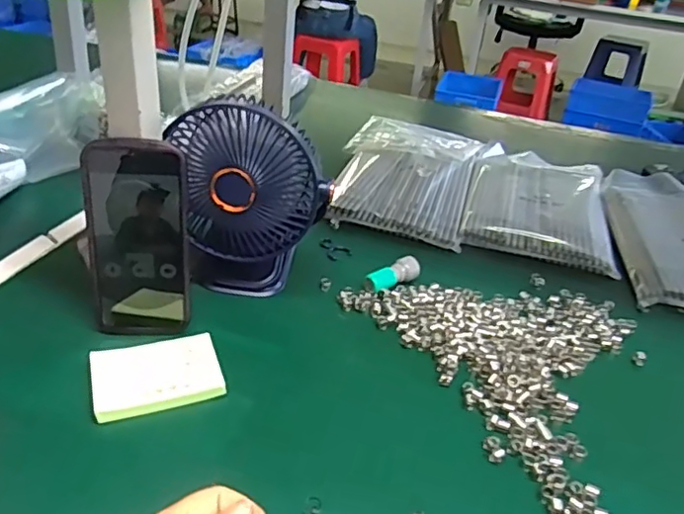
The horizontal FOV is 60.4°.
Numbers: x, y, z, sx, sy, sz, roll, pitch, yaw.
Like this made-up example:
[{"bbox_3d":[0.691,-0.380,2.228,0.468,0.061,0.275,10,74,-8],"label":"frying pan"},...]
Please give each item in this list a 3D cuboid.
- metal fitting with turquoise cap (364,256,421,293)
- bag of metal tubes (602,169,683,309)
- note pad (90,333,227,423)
[{"bbox_3d":[0.053,0.018,0.608,0.060,0.023,0.023,-15,38,-31],"label":"metal fitting with turquoise cap"},{"bbox_3d":[0.442,-0.032,0.758,0.177,0.020,0.331,12,32,9],"label":"bag of metal tubes"},{"bbox_3d":[-0.145,0.094,0.464,0.094,0.015,0.067,-8,35,-22],"label":"note pad"}]

